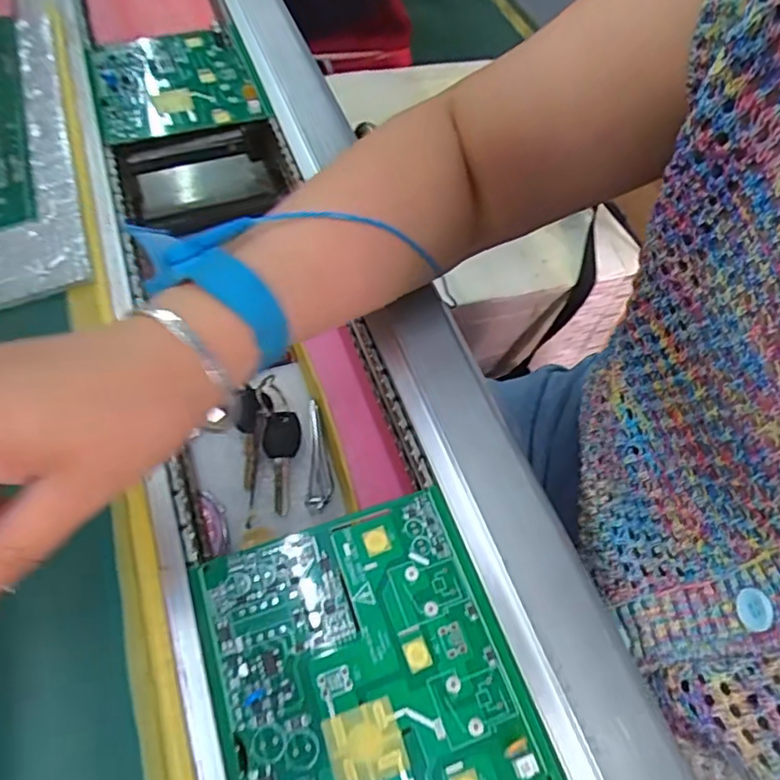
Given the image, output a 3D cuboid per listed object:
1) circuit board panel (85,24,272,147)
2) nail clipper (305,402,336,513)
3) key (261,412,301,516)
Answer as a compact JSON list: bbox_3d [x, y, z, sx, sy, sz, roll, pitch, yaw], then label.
[{"bbox_3d":[-0.175,-0.251,0.480,0.122,0.022,0.131,-16,61,-14],"label":"circuit board panel"},{"bbox_3d":[-0.045,0.042,0.388,0.018,0.009,0.075,-1,59,-2],"label":"nail clipper"},{"bbox_3d":[-0.070,0.046,0.384,0.024,0.013,0.065,-5,59,-5],"label":"key"}]

